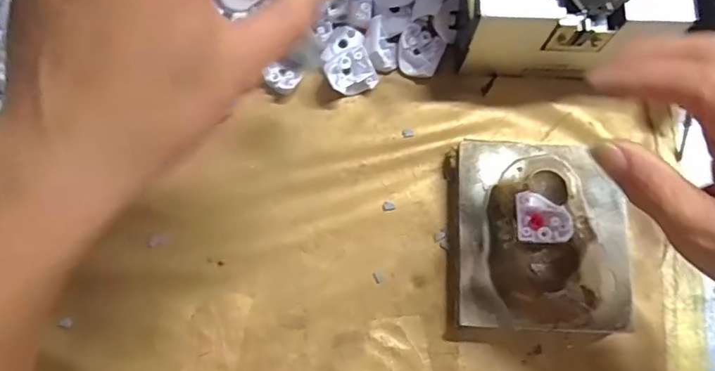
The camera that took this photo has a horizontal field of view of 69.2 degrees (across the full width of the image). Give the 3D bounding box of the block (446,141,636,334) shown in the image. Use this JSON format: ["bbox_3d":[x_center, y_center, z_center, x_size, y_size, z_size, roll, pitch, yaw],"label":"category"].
[{"bbox_3d":[0.113,0.031,0.326,0.107,0.034,0.113,1,76,1],"label":"block"}]

